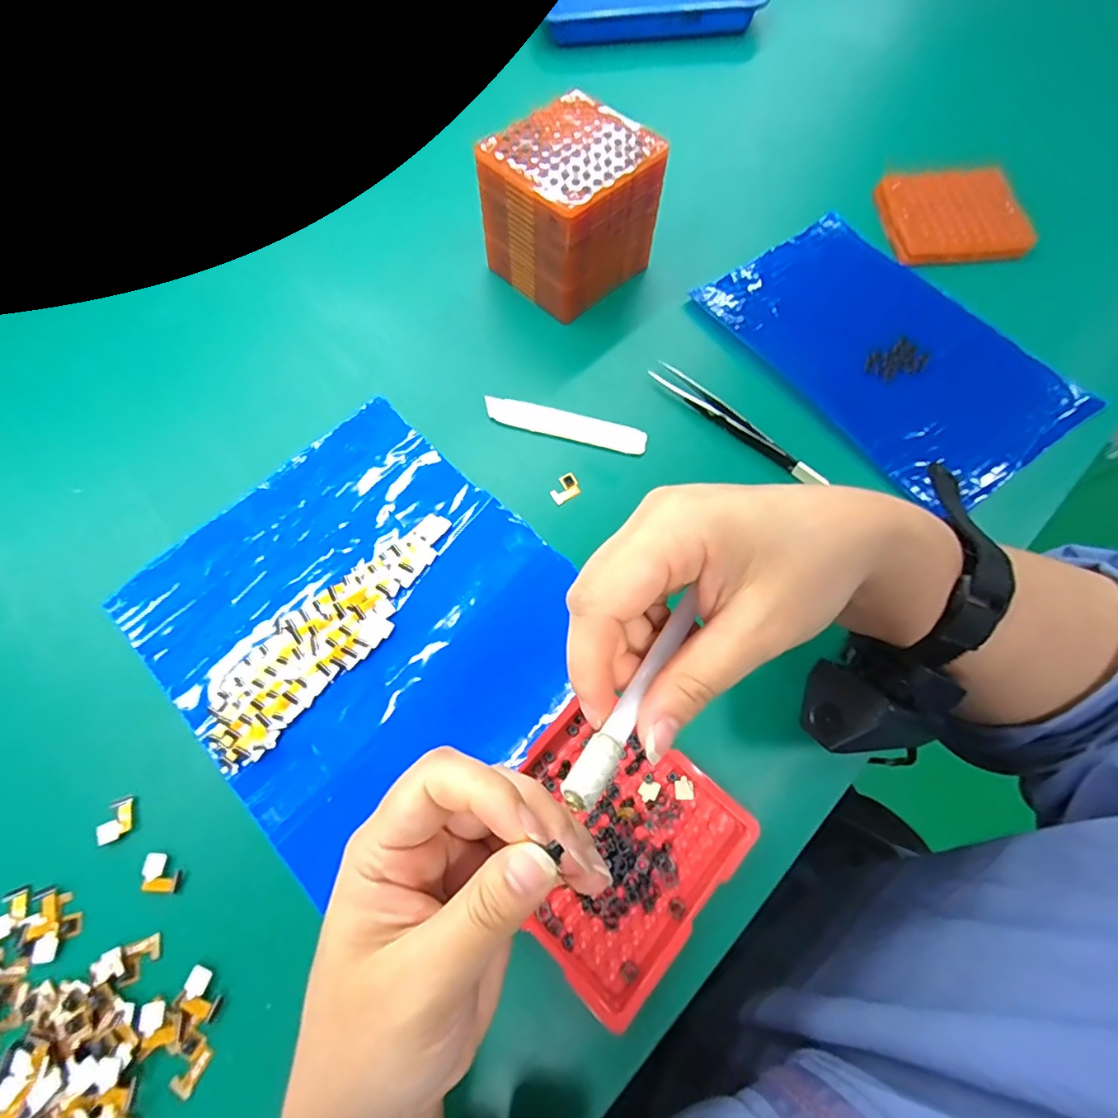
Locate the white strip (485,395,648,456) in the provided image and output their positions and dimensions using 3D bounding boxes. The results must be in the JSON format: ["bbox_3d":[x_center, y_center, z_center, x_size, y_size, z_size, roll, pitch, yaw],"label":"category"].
[{"bbox_3d":[0.003,-0.084,0.325,0.102,0.004,0.019,16,69,7],"label":"white strip"}]

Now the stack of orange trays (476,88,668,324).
[{"bbox_3d":[0.009,-0.229,0.345,0.093,0.078,0.085,-41,73,-14],"label":"stack of orange trays"}]

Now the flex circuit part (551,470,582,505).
[{"bbox_3d":[0.003,-0.043,0.308,0.018,0.004,0.015,-31,70,-11],"label":"flex circuit part"}]

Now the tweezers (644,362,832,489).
[{"bbox_3d":[0.107,-0.084,0.320,0.014,0.009,0.124,-40,73,-14],"label":"tweezers"}]

